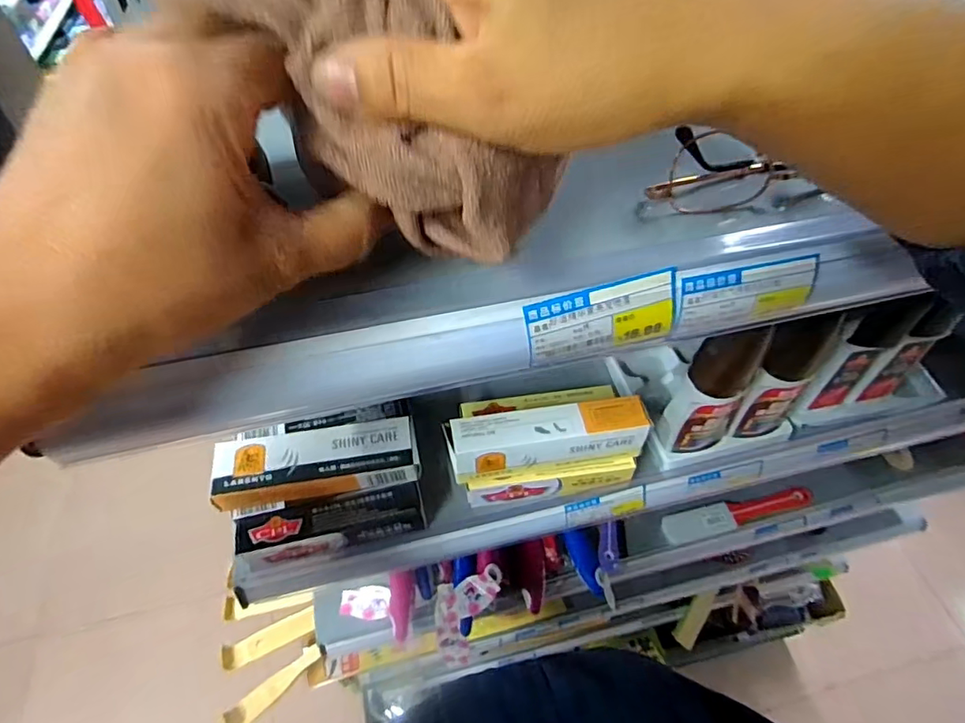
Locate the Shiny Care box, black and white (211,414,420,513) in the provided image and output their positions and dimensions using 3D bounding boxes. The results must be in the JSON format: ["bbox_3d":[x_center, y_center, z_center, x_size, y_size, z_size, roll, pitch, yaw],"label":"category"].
[{"bbox_3d":[-0.119,0.076,0.401,0.141,0.030,0.046,-8,54,-7],"label":"Shiny Care box, black and white"}]

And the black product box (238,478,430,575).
[{"bbox_3d":[-0.113,0.121,0.403,0.139,0.035,0.035,-8,54,-7],"label":"black product box"}]

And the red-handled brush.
[{"bbox_3d":[0.314,0.188,0.666,0.191,0.023,0.034,-9,54,-8],"label":"red-handled brush"}]

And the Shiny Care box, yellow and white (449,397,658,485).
[{"bbox_3d":[0.047,0.057,0.402,0.141,0.043,0.032,-7,54,-6],"label":"Shiny Care box, yellow and white"}]

